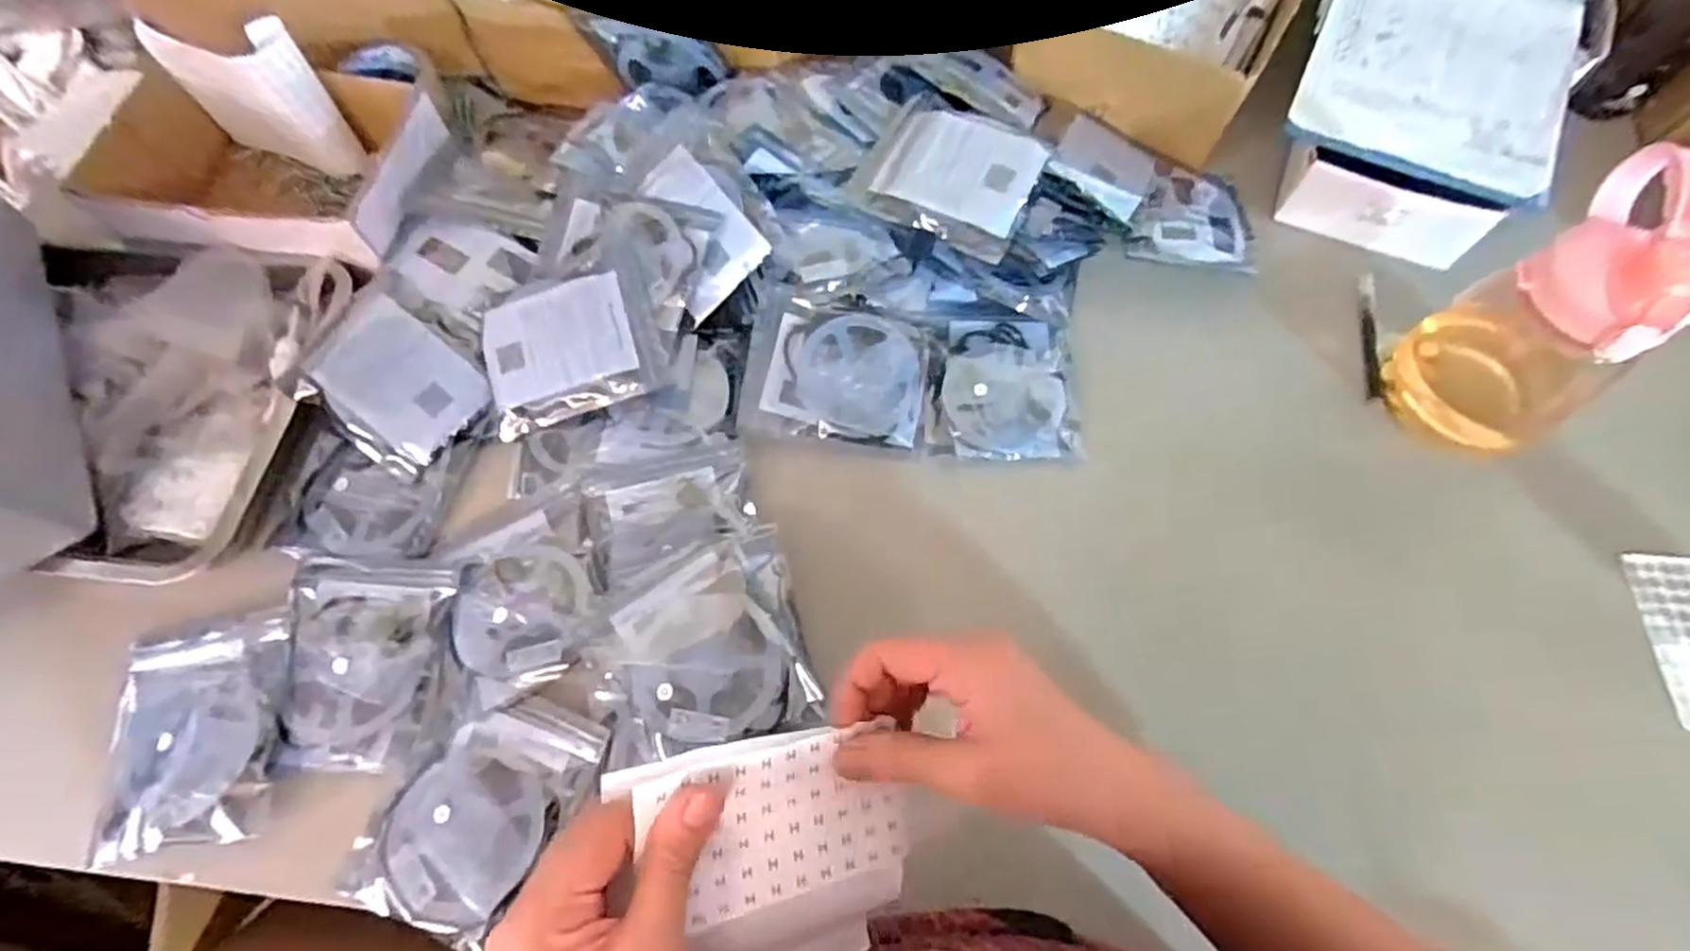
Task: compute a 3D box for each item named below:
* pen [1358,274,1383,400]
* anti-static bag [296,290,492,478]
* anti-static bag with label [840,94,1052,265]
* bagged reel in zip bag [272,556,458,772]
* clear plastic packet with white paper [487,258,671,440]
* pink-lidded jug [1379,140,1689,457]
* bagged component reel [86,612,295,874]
[{"bbox_3d":[0.453,-0.122,0.633,0.014,0.015,0.120,12,67,7],"label":"pen"},{"bbox_3d":[-0.361,-0.074,0.586,0.125,0.022,0.103,39,72,-6],"label":"anti-static bag"},{"bbox_3d":[0.089,-0.256,0.612,0.144,0.033,0.117,29,70,14],"label":"anti-static bag with label"},{"bbox_3d":[-0.351,0.130,0.521,0.115,0.009,0.144,4,66,3],"label":"bagged reel in zip bag"},{"bbox_3d":[-0.222,-0.111,0.591,0.146,0.021,0.128,-14,84,5],"label":"clear plastic packet with white paper"},{"bbox_3d":[0.503,-0.106,0.529,0.110,0.215,0.116,-29,68,-11],"label":"pink-lidded jug"},{"bbox_3d":[-0.442,0.172,0.496,0.119,0.018,0.145,-9,66,-3],"label":"bagged component reel"}]

